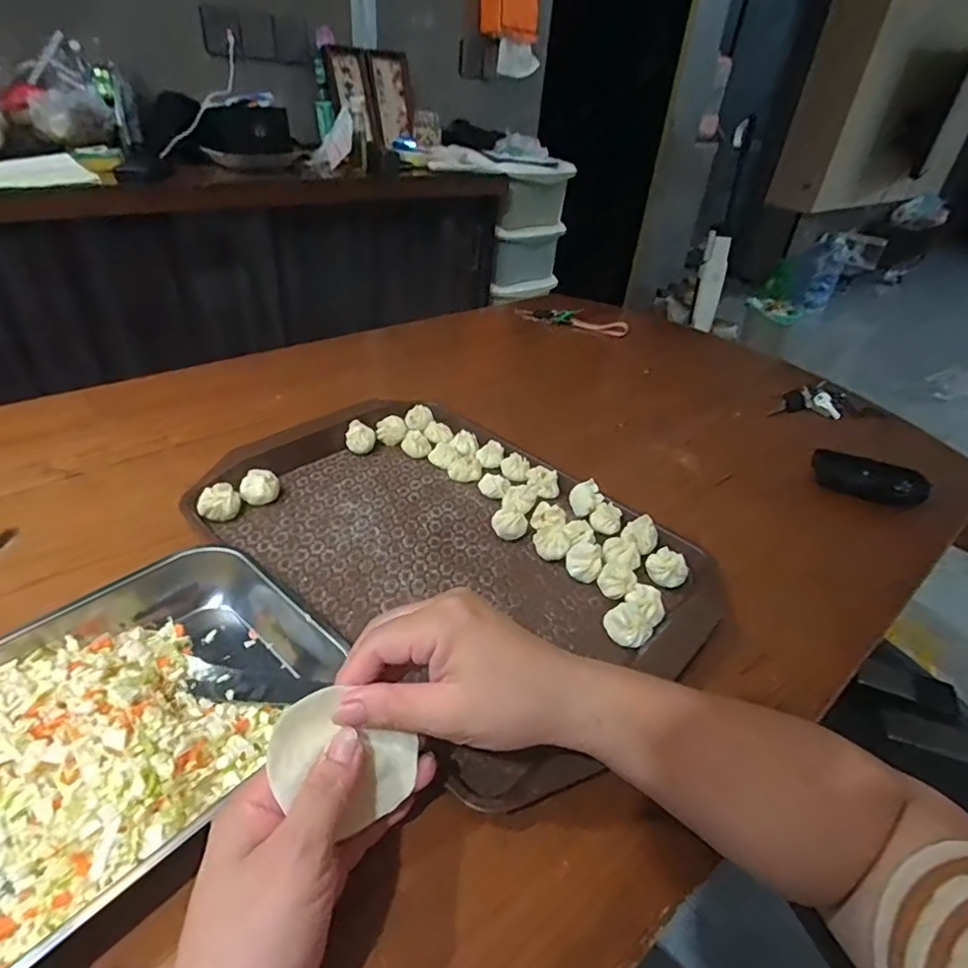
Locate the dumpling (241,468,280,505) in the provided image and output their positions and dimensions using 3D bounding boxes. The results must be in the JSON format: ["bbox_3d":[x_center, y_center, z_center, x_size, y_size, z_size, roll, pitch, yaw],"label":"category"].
[{"bbox_3d":[-0.202,0.004,0.515,0.032,0.024,0.032,-10,39,-20],"label":"dumpling"}]

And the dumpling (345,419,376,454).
[{"bbox_3d":[-0.128,-0.047,0.592,0.030,0.028,0.022,-3,37,-12],"label":"dumpling"}]

